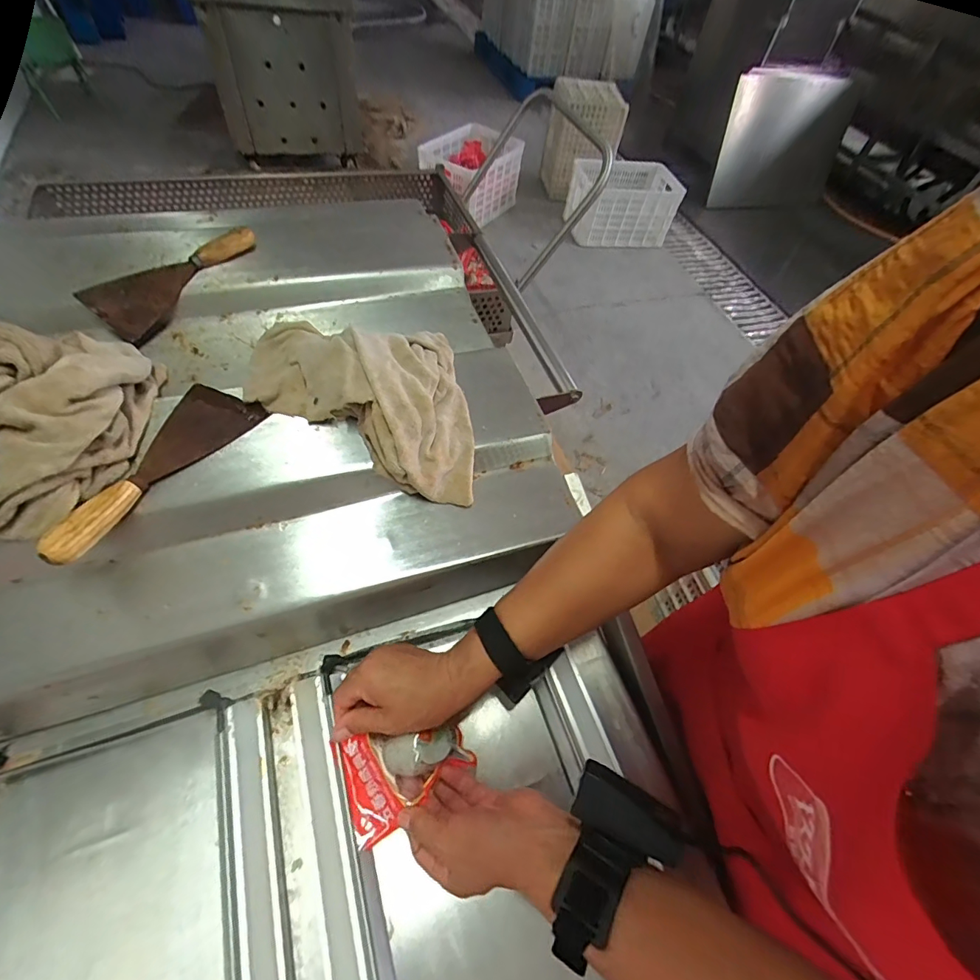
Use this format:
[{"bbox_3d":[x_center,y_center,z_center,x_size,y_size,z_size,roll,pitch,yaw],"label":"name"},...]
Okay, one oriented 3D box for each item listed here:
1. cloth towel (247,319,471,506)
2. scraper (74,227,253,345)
[{"bbox_3d":[-0.125,-0.124,0.494,0.301,0.072,0.179,27,60,14],"label":"cloth towel"},{"bbox_3d":[-0.386,-0.267,0.575,0.078,0.033,0.209,38,63,20],"label":"scraper"}]

